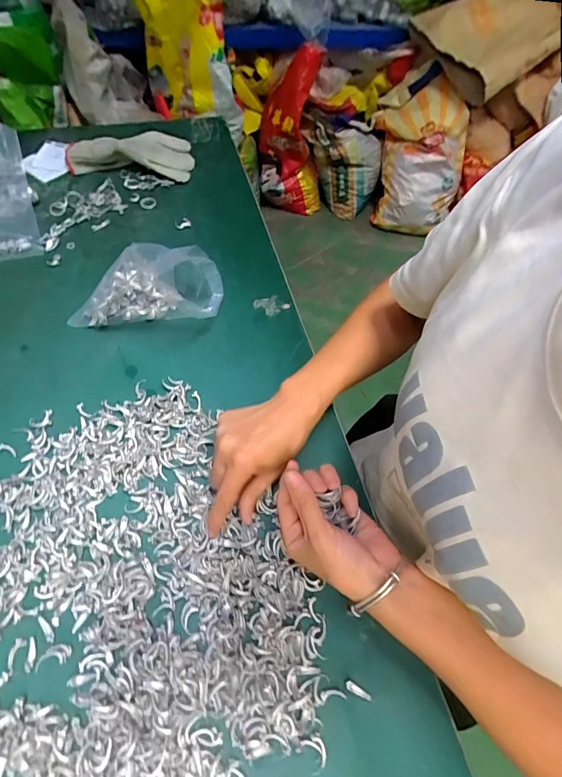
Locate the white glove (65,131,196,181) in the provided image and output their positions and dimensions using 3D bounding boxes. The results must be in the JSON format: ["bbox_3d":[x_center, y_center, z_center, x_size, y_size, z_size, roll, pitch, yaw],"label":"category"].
[{"bbox_3d":[-0.247,-0.382,0.656,0.200,0.044,0.072,-1,58,-5],"label":"white glove"}]

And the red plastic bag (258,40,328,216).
[{"bbox_3d":[0.054,-1.012,1.676,0.290,0.639,0.241,8,57,-1],"label":"red plastic bag"}]

